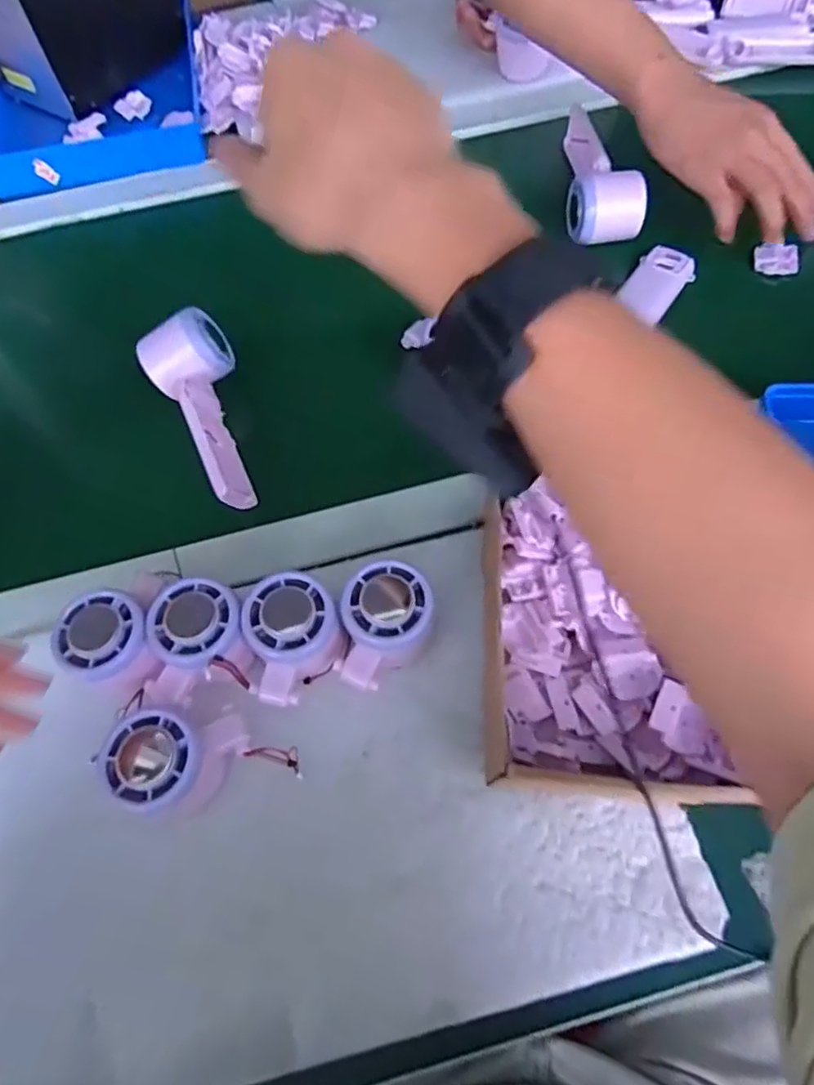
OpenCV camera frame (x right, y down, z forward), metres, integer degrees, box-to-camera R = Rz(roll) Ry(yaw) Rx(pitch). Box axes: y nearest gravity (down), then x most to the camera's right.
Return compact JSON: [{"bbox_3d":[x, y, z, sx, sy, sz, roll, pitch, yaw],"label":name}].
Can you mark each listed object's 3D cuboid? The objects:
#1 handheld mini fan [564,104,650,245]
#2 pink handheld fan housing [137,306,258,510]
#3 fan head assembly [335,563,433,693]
[{"bbox_3d":[0.181,-0.353,0.594,0.065,0.039,0.175,0,66,4],"label":"handheld mini fan"},{"bbox_3d":[-0.155,-0.099,0.490,0.064,0.040,0.158,-20,78,-6],"label":"pink handheld fan housing"},{"bbox_3d":[-0.013,0.055,0.397,0.051,0.051,0.070,11,67,8],"label":"fan head assembly"}]

